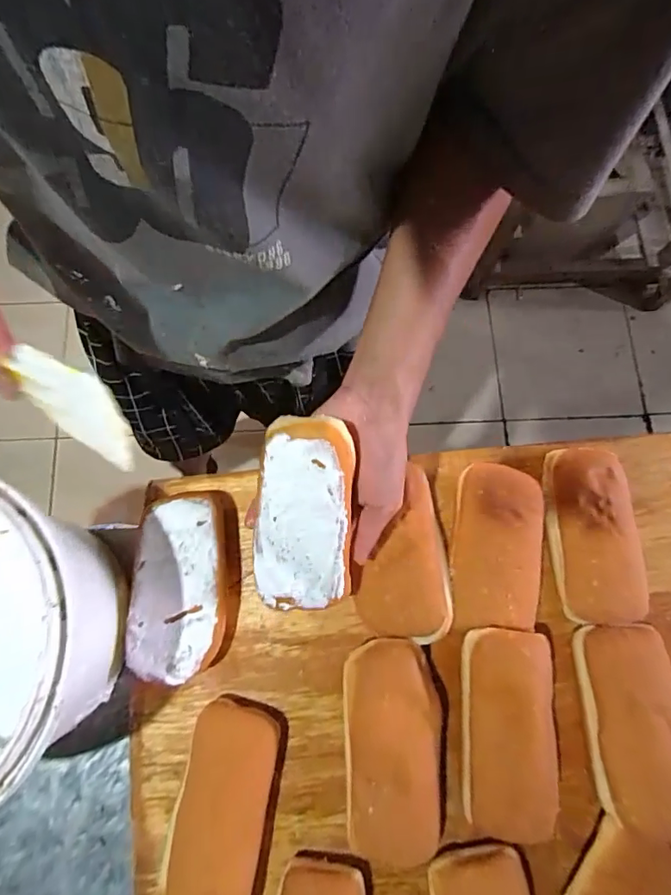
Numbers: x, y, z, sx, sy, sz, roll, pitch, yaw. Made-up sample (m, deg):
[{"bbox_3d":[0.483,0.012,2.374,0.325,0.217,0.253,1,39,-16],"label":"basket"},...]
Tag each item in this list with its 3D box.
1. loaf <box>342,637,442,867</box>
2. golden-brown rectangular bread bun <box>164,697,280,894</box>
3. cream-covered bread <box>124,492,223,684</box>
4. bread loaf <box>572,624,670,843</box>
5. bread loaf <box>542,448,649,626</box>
[{"bbox_3d":[0.046,0.236,0.407,0.080,0.047,0.158,-2,76,-2],"label":"loaf"},{"bbox_3d":[-0.089,0.283,0.395,0.070,0.049,0.148,11,76,1],"label":"golden-brown rectangular bread bun"},{"bbox_3d":[-0.130,0.116,0.437,0.074,0.039,0.147,4,76,-1],"label":"cream-covered bread"},{"bbox_3d":[0.242,0.222,0.414,0.075,0.046,0.151,-1,76,-2],"label":"bread loaf"},{"bbox_3d":[0.223,0.075,0.451,0.075,0.044,0.151,-1,76,-2],"label":"bread loaf"}]

